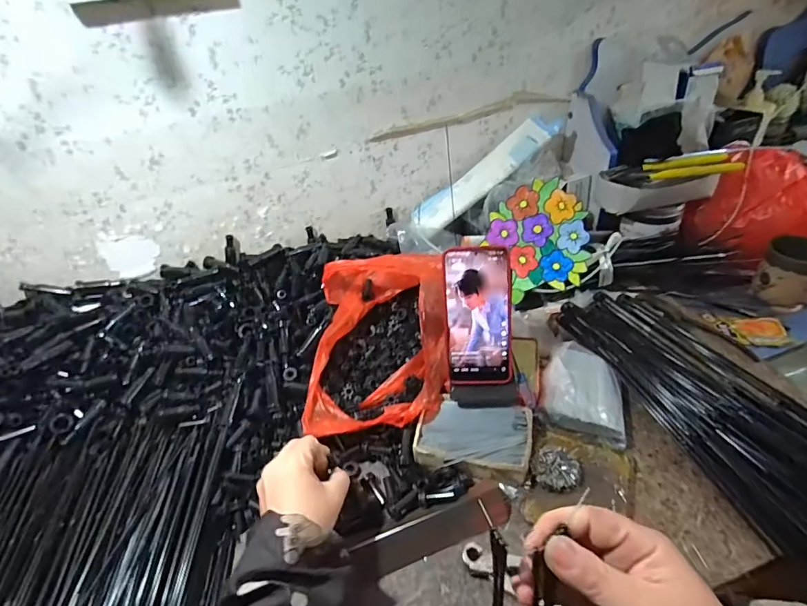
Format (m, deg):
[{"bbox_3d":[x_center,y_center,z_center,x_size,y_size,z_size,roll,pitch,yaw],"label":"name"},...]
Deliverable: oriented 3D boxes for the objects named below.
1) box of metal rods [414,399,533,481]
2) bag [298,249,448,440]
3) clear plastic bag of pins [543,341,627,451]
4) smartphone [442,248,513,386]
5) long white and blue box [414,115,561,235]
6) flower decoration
[{"bbox_3d":[0.080,0.151,0.496,0.125,0.018,0.079,7,44,11],"label":"box of metal rods"},{"bbox_3d":[-0.032,0.032,0.569,0.174,0.083,0.263,-4,41,3],"label":"bag"},{"bbox_3d":[0.224,0.102,0.526,0.094,0.034,0.118,16,47,19],"label":"clear plastic bag of pins"},{"bbox_3d":[0.088,0.017,0.508,0.076,0.163,0.010,-4,9,8],"label":"smartphone"},{"bbox_3d":[0.149,-0.237,0.793,0.301,0.034,0.069,-38,47,7],"label":"long white and blue box"},{"bbox_3d":[0.213,-0.100,0.671,0.153,0.156,0.020,-29,10,2],"label":"flower decoration"}]

